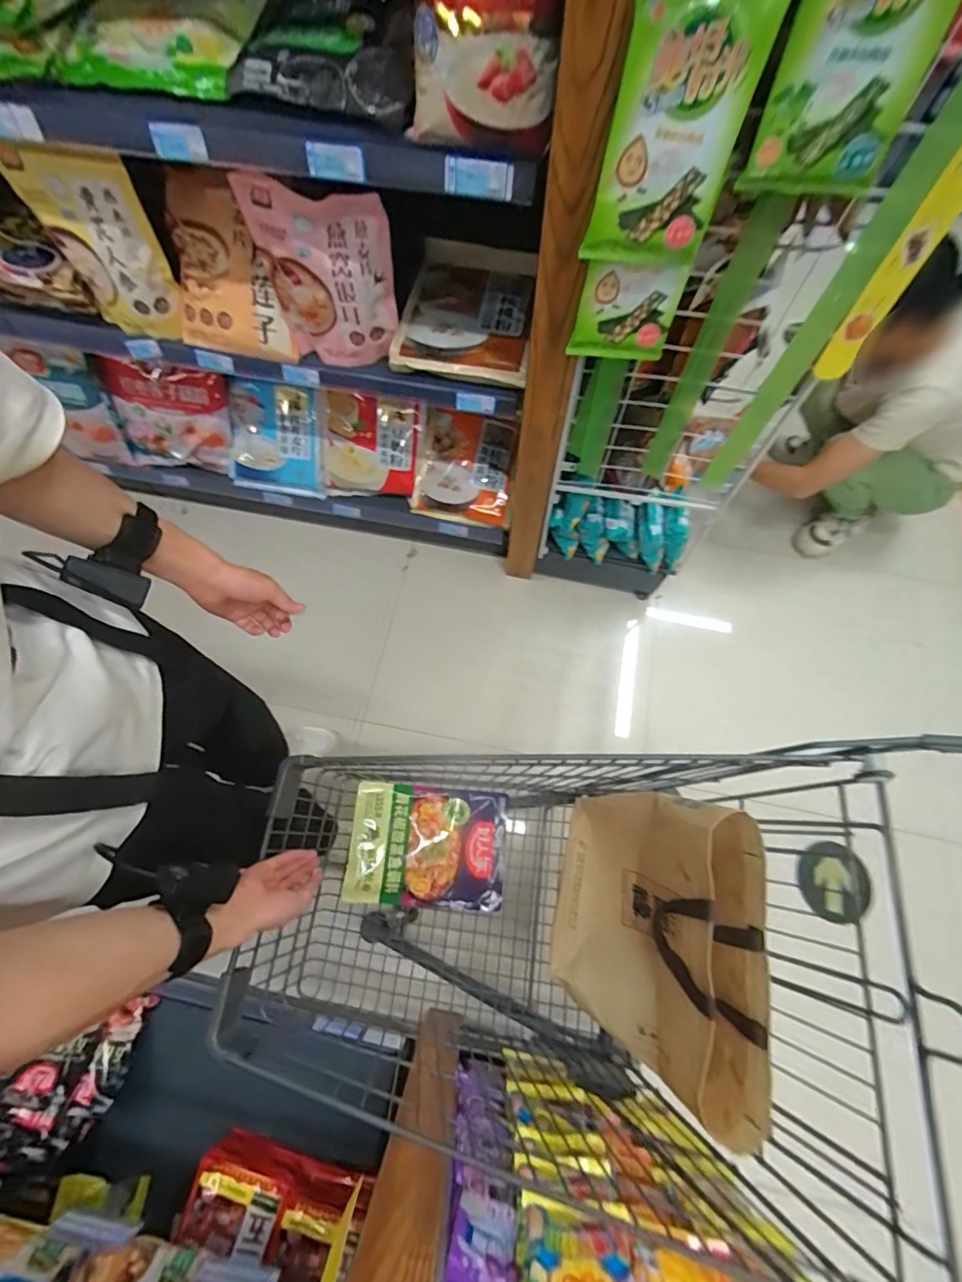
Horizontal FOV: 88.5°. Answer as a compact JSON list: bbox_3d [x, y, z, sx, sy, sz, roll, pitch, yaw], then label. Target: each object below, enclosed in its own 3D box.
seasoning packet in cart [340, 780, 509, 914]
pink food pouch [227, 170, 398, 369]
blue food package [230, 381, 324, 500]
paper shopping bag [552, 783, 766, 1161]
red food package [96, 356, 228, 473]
[{"bbox_3d":[-0.089,0.358,0.864,0.270,0.027,0.194,9,70,-8],"label":"seasoning packet in cart"},{"bbox_3d":[-0.291,-0.686,0.948,0.241,0.291,0.069,13,69,4],"label":"pink food pouch"},{"bbox_3d":[-0.583,-0.568,1.402,0.276,0.286,0.024,9,25,5],"label":"blue food package"},{"bbox_3d":[0.234,0.415,0.726,0.089,0.353,0.361,12,76,-27],"label":"paper shopping bag"},{"bbox_3d":[-0.870,-0.633,1.399,0.318,0.292,0.055,7,39,0],"label":"red food package"}]

